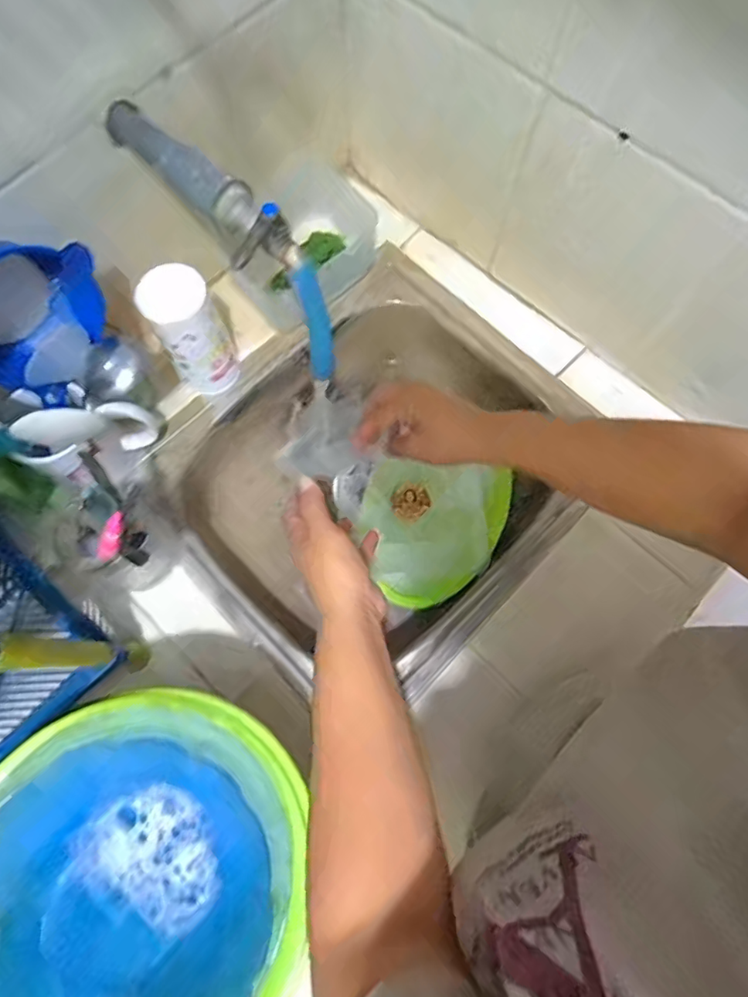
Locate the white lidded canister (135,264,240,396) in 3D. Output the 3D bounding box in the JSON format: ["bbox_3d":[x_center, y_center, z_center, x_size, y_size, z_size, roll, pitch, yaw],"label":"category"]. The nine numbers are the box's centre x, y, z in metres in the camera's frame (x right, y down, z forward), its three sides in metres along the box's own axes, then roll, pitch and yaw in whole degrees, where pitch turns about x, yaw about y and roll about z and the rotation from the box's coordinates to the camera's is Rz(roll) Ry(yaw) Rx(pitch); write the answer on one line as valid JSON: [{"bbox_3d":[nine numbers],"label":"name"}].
[{"bbox_3d":[-0.181,-0.161,0.547,0.058,0.143,0.054,0,73,-1],"label":"white lidded canister"}]

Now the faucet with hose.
[{"bbox_3d":[-0.119,-0.214,0.436,0.048,0.122,0.243,-38,78,-11],"label":"faucet with hose"}]

